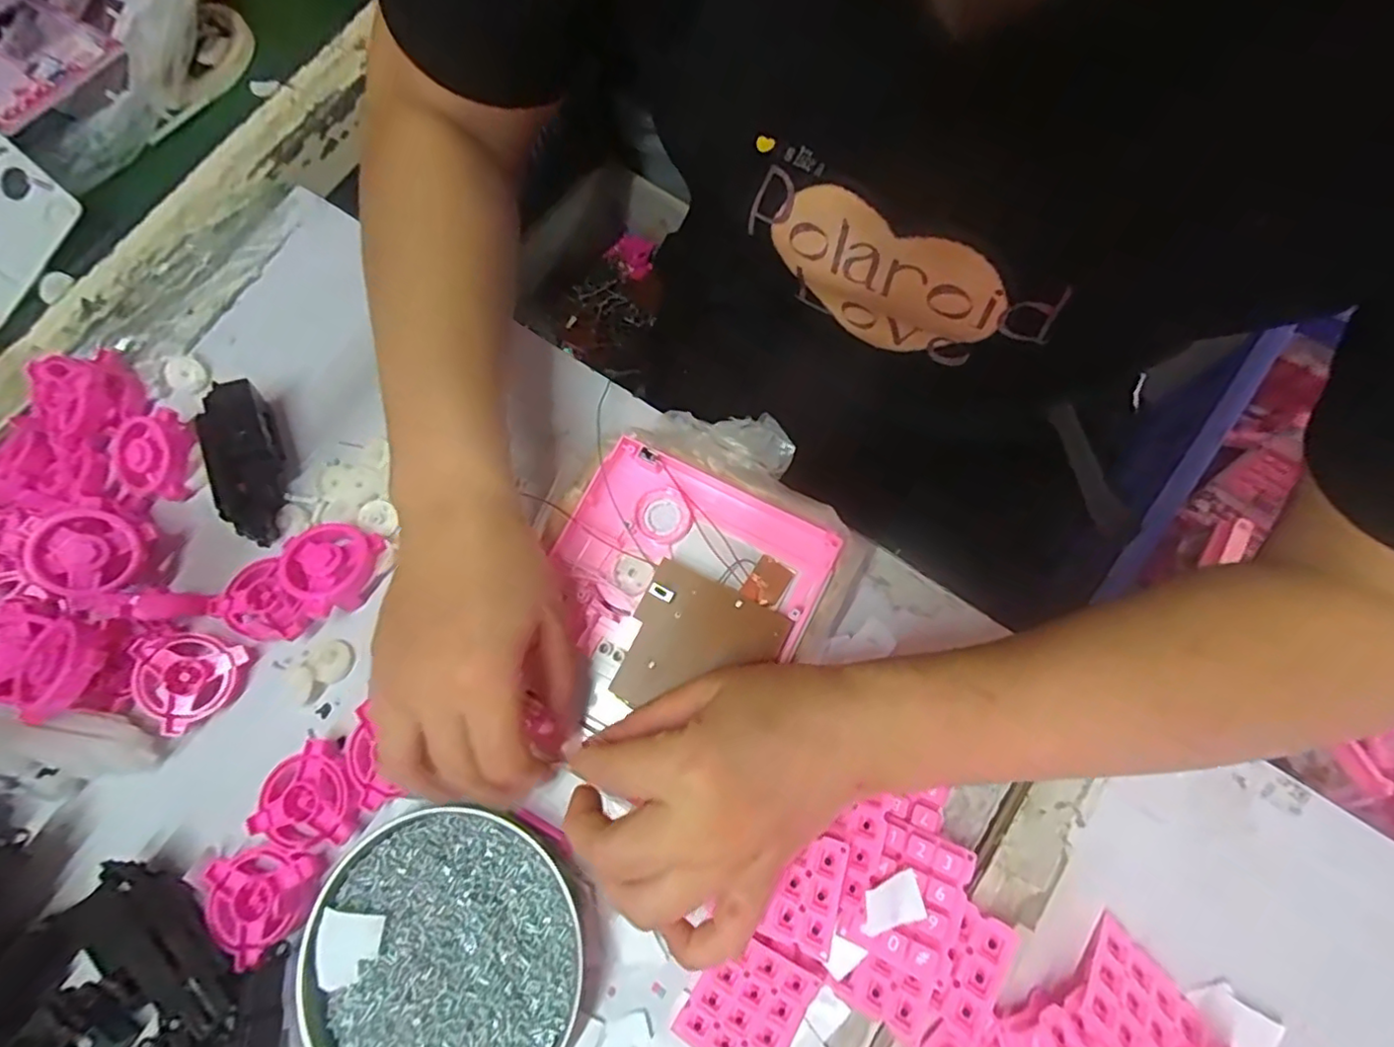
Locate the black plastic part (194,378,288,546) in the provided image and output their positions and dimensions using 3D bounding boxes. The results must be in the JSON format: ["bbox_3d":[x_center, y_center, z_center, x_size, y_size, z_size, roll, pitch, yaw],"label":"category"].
[{"bbox_3d":[-0.274,-0.035,0.374,0.036,0.031,0.097,-12,88,-3],"label":"black plastic part"}]

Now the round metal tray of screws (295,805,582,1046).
[{"bbox_3d":[-0.125,0.213,0.304,0.127,0.014,0.132,-1,75,2],"label":"round metal tray of screws"}]

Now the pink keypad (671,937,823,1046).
[{"bbox_3d":[0.023,0.232,0.297,0.049,0.005,0.060,30,90,7],"label":"pink keypad"}]

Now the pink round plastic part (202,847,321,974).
[{"bbox_3d":[-0.222,0.195,0.319,0.053,0.017,0.052,-1,75,2],"label":"pink round plastic part"}]

